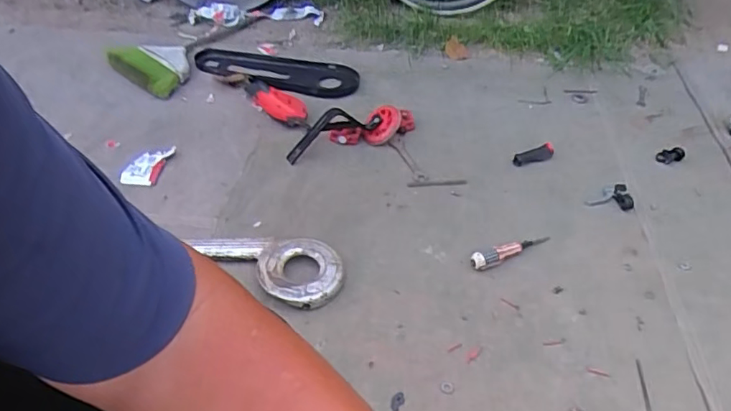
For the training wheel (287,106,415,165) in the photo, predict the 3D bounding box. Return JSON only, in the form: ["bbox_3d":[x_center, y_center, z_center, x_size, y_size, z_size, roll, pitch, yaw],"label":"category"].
[{"bbox_3d":[-0.032,-0.186,1.326,0.326,0.069,0.096,-13,44,-16],"label":"training wheel"}]

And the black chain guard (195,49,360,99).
[{"bbox_3d":[-0.282,-0.418,1.703,0.546,0.028,0.177,13,46,16],"label":"black chain guard"}]

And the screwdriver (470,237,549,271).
[{"bbox_3d":[0.278,0.081,1.053,0.178,0.024,0.031,-19,46,-16],"label":"screwdriver"}]

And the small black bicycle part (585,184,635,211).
[{"bbox_3d":[0.529,-0.022,1.189,0.093,0.022,0.060,8,45,12],"label":"small black bicycle part"}]

